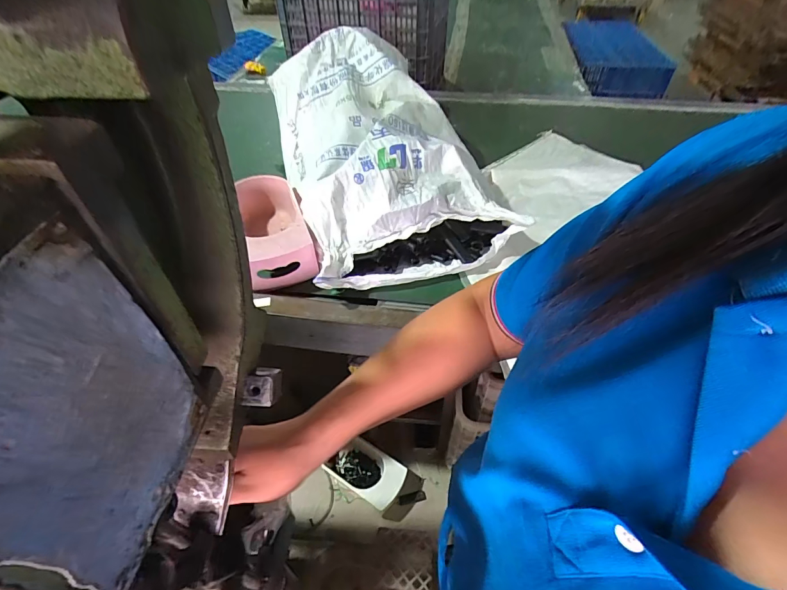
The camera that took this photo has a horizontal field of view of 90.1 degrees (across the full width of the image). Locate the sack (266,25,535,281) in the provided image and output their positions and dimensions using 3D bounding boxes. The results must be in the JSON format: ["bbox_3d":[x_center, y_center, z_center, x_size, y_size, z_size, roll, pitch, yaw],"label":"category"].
[{"bbox_3d":[-0.066,-0.438,1.078,0.471,0.216,1.025,-14,48,-12],"label":"sack"}]

